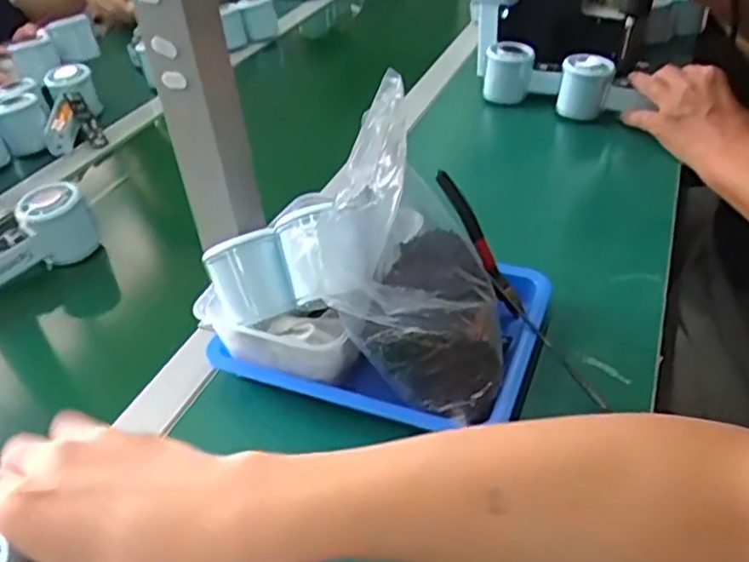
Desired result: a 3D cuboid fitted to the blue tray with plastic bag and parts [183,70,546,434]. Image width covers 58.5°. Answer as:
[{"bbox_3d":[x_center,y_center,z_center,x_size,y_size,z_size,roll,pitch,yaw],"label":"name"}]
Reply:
[{"bbox_3d":[0.005,-0.024,0.455,0.212,0.155,0.175,11,40,22],"label":"blue tray with plastic bag and parts"}]

